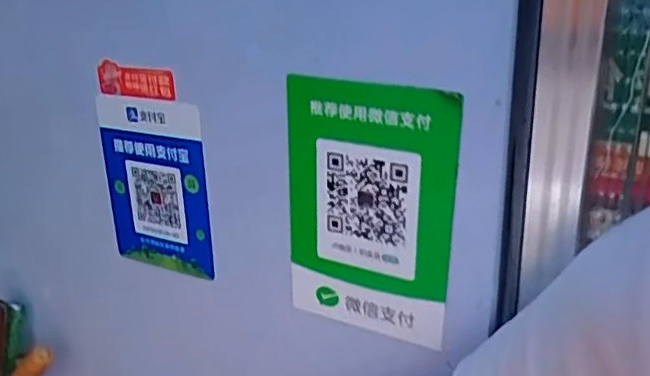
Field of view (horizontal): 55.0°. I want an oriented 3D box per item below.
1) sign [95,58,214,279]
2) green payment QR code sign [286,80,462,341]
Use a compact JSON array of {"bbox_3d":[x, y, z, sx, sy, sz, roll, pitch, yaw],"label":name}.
[{"bbox_3d":[-0.147,-0.014,0.532,0.117,0.177,0.006,4,17,31],"label":"sign"},{"bbox_3d":[0.028,0.017,0.431,0.121,0.178,0.010,12,22,29],"label":"green payment QR code sign"}]

